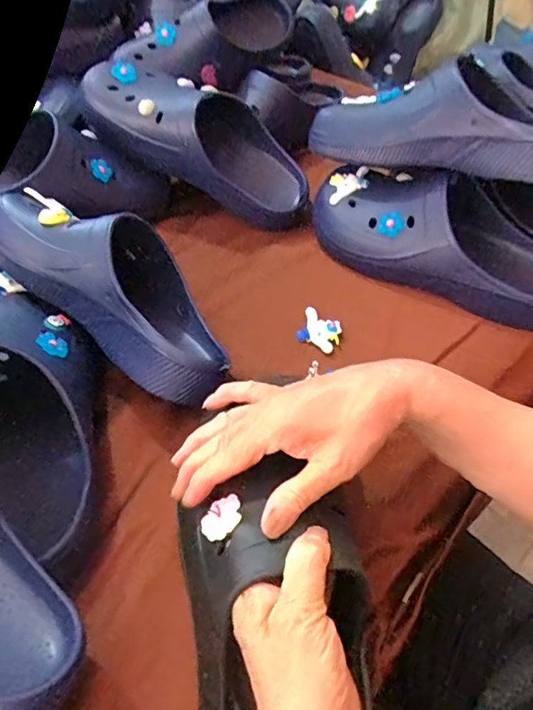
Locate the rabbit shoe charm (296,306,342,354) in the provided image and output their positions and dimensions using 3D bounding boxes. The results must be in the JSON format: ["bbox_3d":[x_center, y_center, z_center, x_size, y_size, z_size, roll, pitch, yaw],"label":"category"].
[{"bbox_3d":[0.051,-0.025,0.507,0.043,0.011,0.040,23,55,18],"label":"rabbit shoe charm"}]

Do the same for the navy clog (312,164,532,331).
[{"bbox_3d":[0.181,-0.124,0.536,0.282,0.084,0.107,24,55,19],"label":"navy clog"}]

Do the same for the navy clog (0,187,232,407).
[{"bbox_3d":[-0.135,-0.059,0.471,0.278,0.108,0.110,33,59,25],"label":"navy clog"}]

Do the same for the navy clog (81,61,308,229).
[{"bbox_3d":[-0.074,-0.250,0.603,0.277,0.088,0.099,29,54,-6],"label":"navy clog"}]

